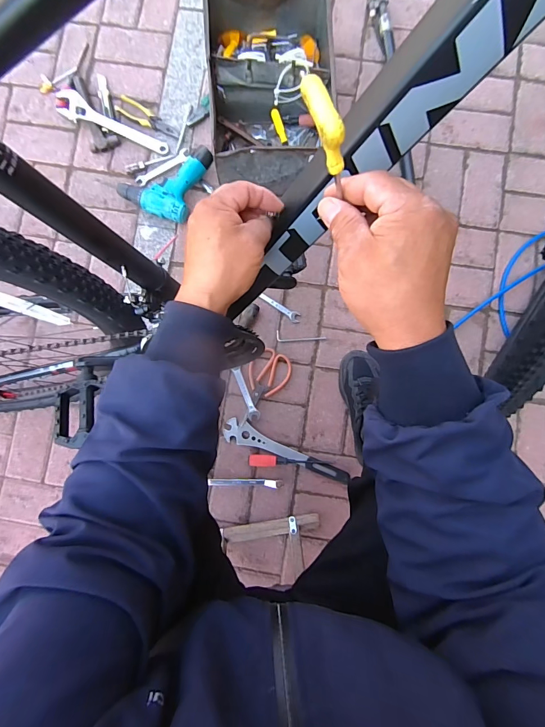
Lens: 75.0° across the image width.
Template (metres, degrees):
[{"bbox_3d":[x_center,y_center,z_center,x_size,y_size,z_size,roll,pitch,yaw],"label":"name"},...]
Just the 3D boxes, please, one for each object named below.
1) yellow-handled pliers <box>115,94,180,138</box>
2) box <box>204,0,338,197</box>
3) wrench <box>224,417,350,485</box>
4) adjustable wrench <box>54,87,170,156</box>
[{"bbox_3d":[-0.320,-0.630,0.915,0.177,0.019,0.049,29,87,2],"label":"yellow-handled pliers"},{"bbox_3d":[0.000,-0.612,0.807,0.270,0.176,0.420,0,87,0],"label":"box"},{"bbox_3d":[0.033,0.216,0.848,0.309,0.024,0.054,24,87,2],"label":"wrench"},{"bbox_3d":[-0.401,-0.607,0.901,0.284,0.021,0.070,21,87,-12],"label":"adjustable wrench"}]

